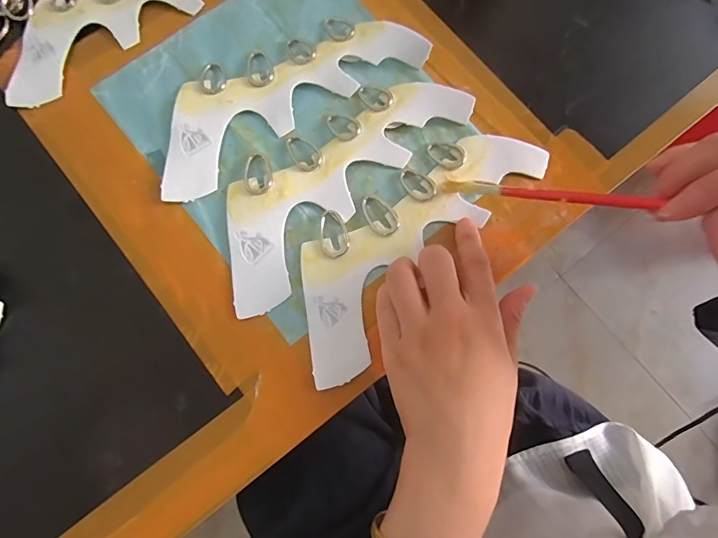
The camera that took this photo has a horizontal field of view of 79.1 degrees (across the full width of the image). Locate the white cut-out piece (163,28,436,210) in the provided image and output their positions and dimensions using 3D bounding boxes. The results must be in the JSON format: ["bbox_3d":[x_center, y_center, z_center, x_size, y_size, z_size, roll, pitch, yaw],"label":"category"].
[{"bbox_3d":[-0.058,-0.133,0.321,0.214,0.013,0.076,-32,80,-7],"label":"white cut-out piece"}]

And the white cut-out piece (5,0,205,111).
[{"bbox_3d":[-0.181,-0.208,0.343,0.217,0.008,0.078,-31,80,-7],"label":"white cut-out piece"}]

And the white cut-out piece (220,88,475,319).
[{"bbox_3d":[-0.011,-0.061,0.306,0.213,0.011,0.079,-36,81,-8],"label":"white cut-out piece"}]

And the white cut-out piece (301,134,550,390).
[{"bbox_3d":[0.032,-0.023,0.301,0.077,0.006,0.215,42,81,11],"label":"white cut-out piece"}]

